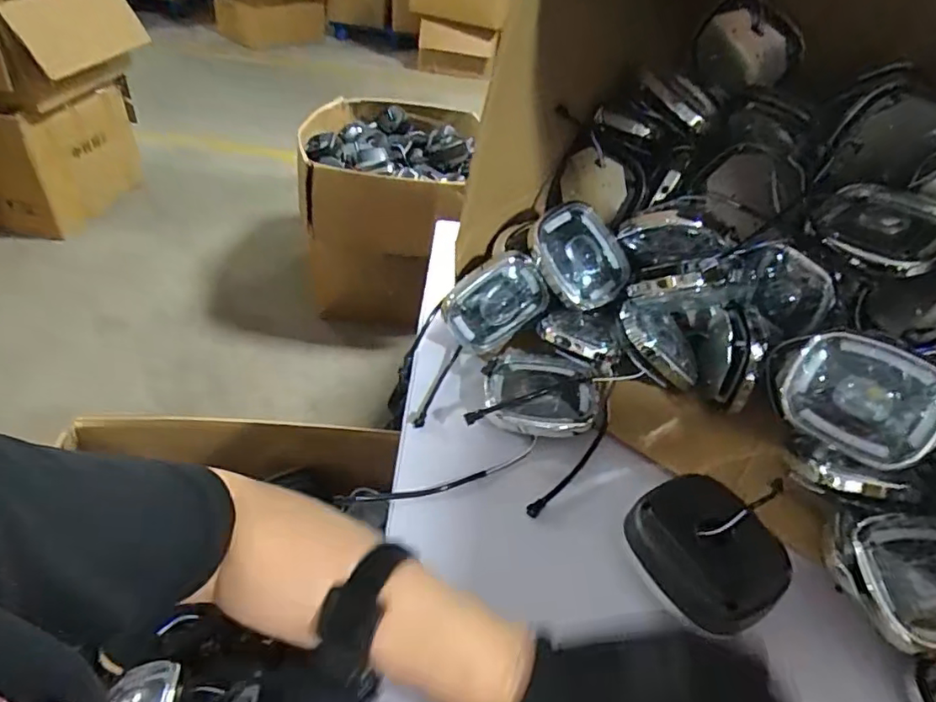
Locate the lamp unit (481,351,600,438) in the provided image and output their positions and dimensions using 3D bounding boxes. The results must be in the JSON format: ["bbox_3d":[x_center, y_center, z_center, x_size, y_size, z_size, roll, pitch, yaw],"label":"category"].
[{"bbox_3d":[0.074,0.046,0.593,0.118,0.044,0.087,11,41,3],"label":"lamp unit"}]

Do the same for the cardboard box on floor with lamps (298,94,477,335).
[{"bbox_3d":[-0.263,-0.439,1.817,0.487,0.486,0.533,7,41,-1],"label":"cardboard box on floor with lamps"}]

